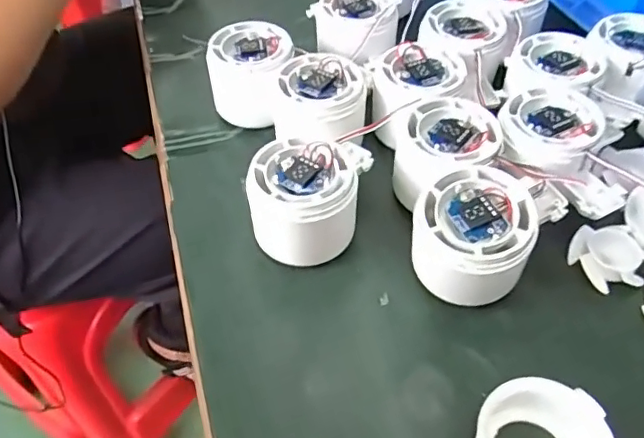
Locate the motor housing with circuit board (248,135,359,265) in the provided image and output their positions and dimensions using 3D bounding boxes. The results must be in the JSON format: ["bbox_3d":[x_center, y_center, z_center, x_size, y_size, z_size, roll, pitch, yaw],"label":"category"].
[{"bbox_3d":[-0.010,-0.007,0.308,0.056,0.048,0.057,-2,51,2],"label":"motor housing with circuit board"}]

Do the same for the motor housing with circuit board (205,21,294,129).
[{"bbox_3d":[-0.049,-0.099,0.383,0.059,0.045,0.061,-2,51,2],"label":"motor housing with circuit board"}]

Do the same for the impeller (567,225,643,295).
[{"bbox_3d":[0.161,0.021,0.311,0.035,0.011,0.038,-25,54,-16],"label":"impeller"}]

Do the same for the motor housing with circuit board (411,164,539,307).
[{"bbox_3d":[0.074,0.013,0.285,0.056,0.049,0.058,-3,51,1],"label":"motor housing with circuit board"}]

